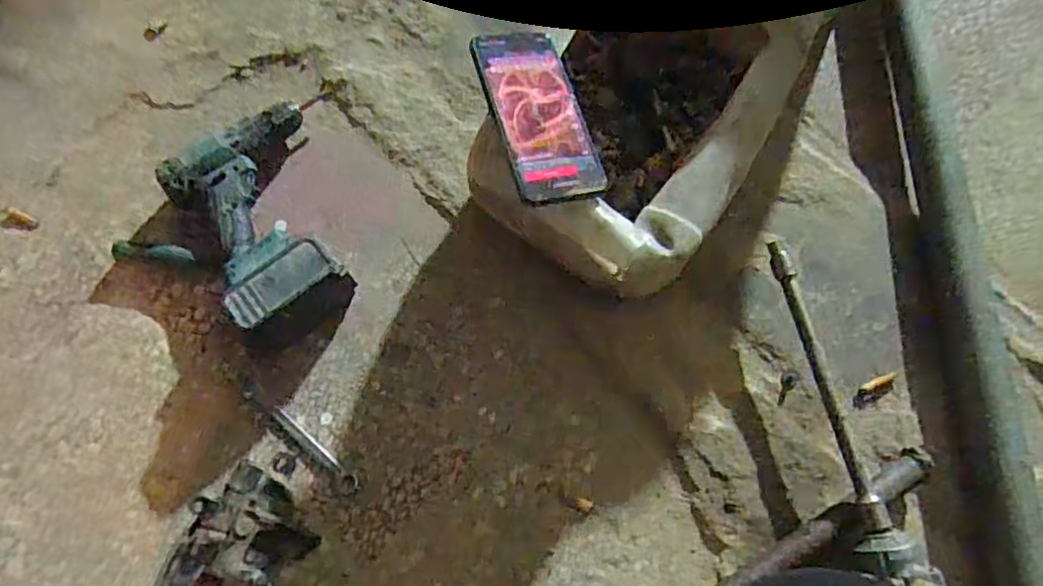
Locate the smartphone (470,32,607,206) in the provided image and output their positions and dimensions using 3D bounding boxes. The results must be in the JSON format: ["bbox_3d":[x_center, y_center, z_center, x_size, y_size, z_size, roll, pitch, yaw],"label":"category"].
[{"bbox_3d":[0.014,-0.149,0.534,0.078,0.006,0.159,-11,72,-20],"label":"smartphone"}]

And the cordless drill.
[{"bbox_3d":[-0.254,-0.081,0.657,0.161,0.075,0.226,-33,76,-11],"label":"cordless drill"}]

